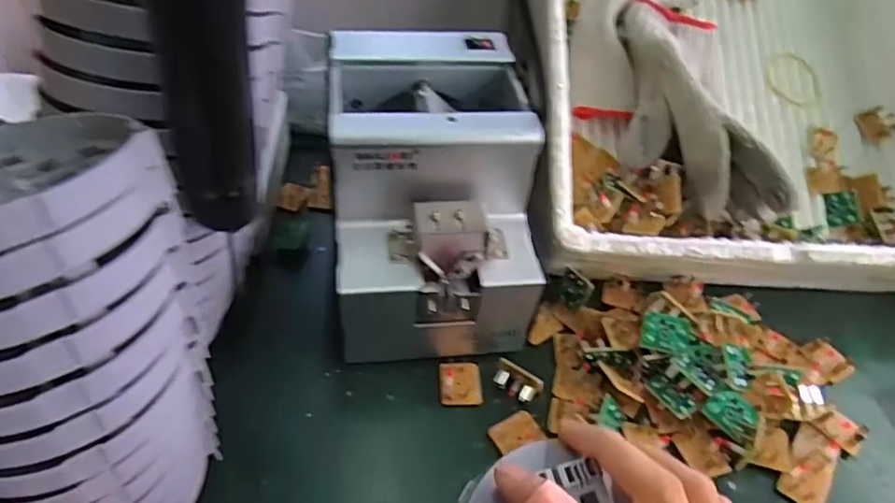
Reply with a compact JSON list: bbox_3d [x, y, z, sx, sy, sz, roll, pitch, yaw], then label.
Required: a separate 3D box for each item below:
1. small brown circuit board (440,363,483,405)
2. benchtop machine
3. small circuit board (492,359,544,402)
[{"bbox_3d":[0.009,0.086,0.379,0.027,0.006,0.028,2,46,-5],"label":"small brown circuit board"},{"bbox_3d":[-0.011,-0.034,0.385,0.123,0.139,0.180,-4,47,-11],"label":"benchtop machine"},{"bbox_3d":[0.046,0.083,0.375,0.030,0.021,0.013,25,48,17],"label":"small circuit board"}]

